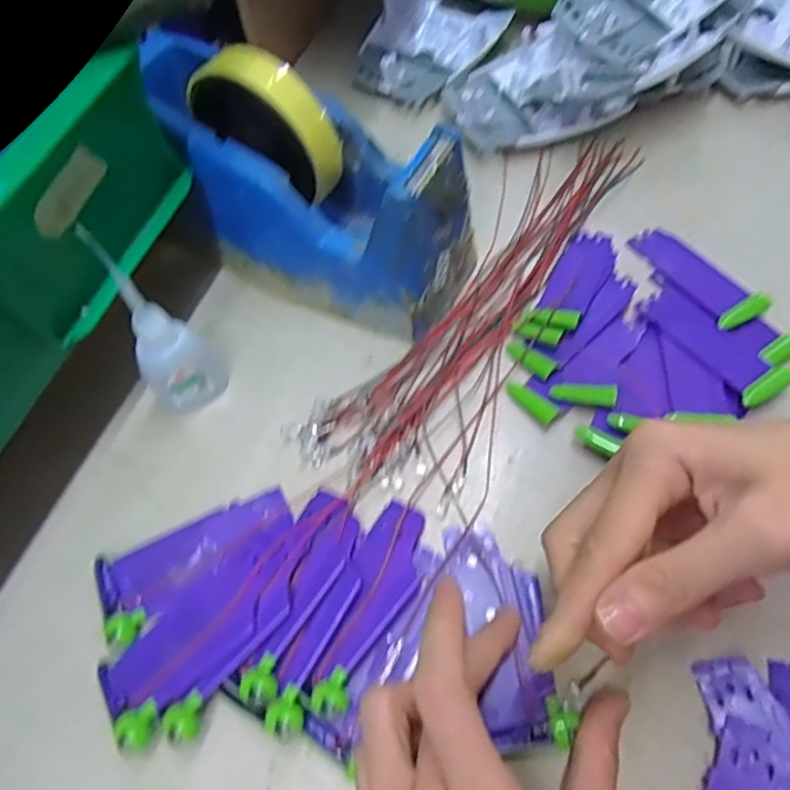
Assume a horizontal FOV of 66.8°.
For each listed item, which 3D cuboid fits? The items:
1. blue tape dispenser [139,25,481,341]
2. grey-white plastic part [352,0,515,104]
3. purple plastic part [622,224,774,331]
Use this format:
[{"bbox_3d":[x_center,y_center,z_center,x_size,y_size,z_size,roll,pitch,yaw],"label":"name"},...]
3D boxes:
[{"bbox_3d":[-0.041,-0.110,0.315,0.165,0.107,0.076,22,63,14],"label":"blue tape dispenser"},{"bbox_3d":[0.021,-0.262,0.445,0.097,0.025,0.109,28,65,18],"label":"grey-white plastic part"},{"bbox_3d":[0.168,-0.069,0.336,0.027,0.009,0.081,-30,59,-11],"label":"purple plastic part"}]

